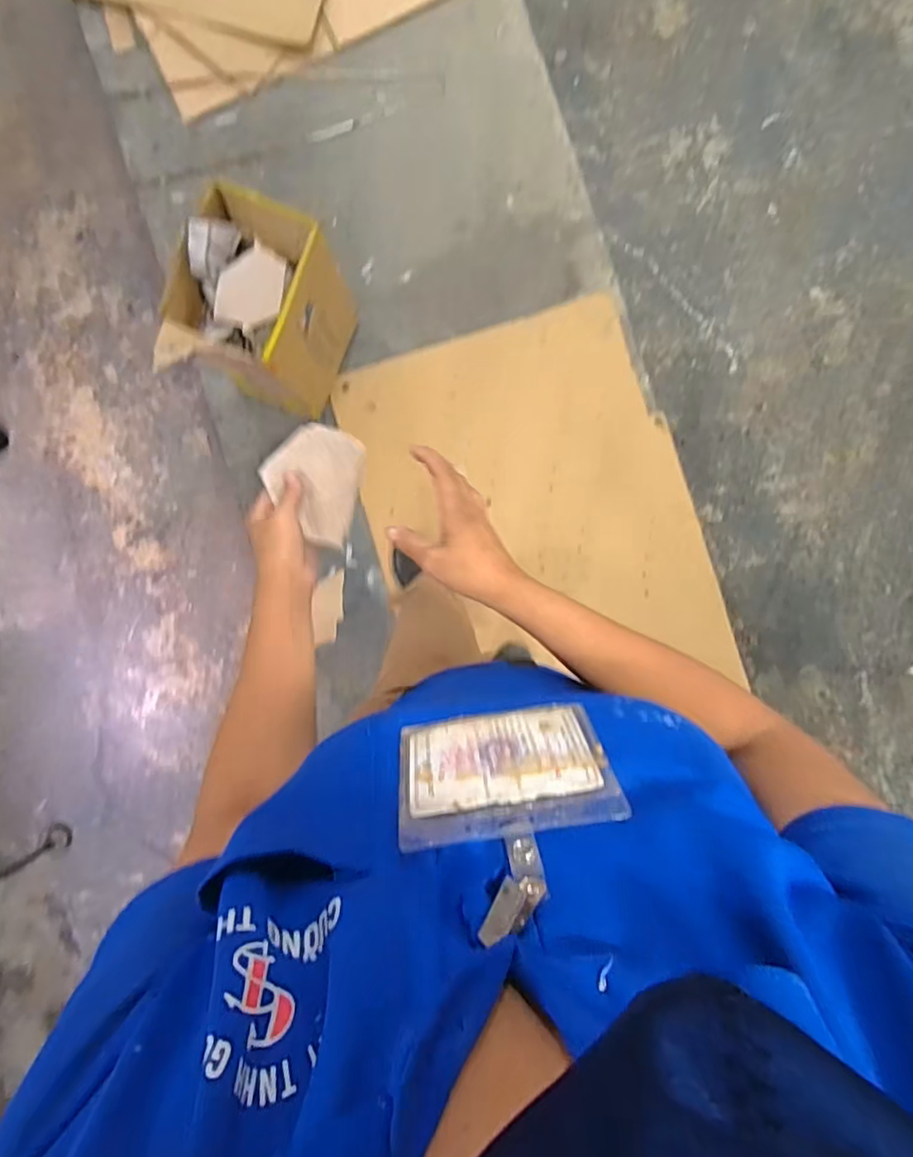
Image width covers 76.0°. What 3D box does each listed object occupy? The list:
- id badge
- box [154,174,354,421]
[{"bbox_3d":[0.022,0.092,0.285,0.099,0.083,0.004,-8,114,-1],"label":"id badge"},{"bbox_3d":[-0.383,-0.505,1.178,0.228,0.381,0.327,22,90,1],"label":"box"}]

